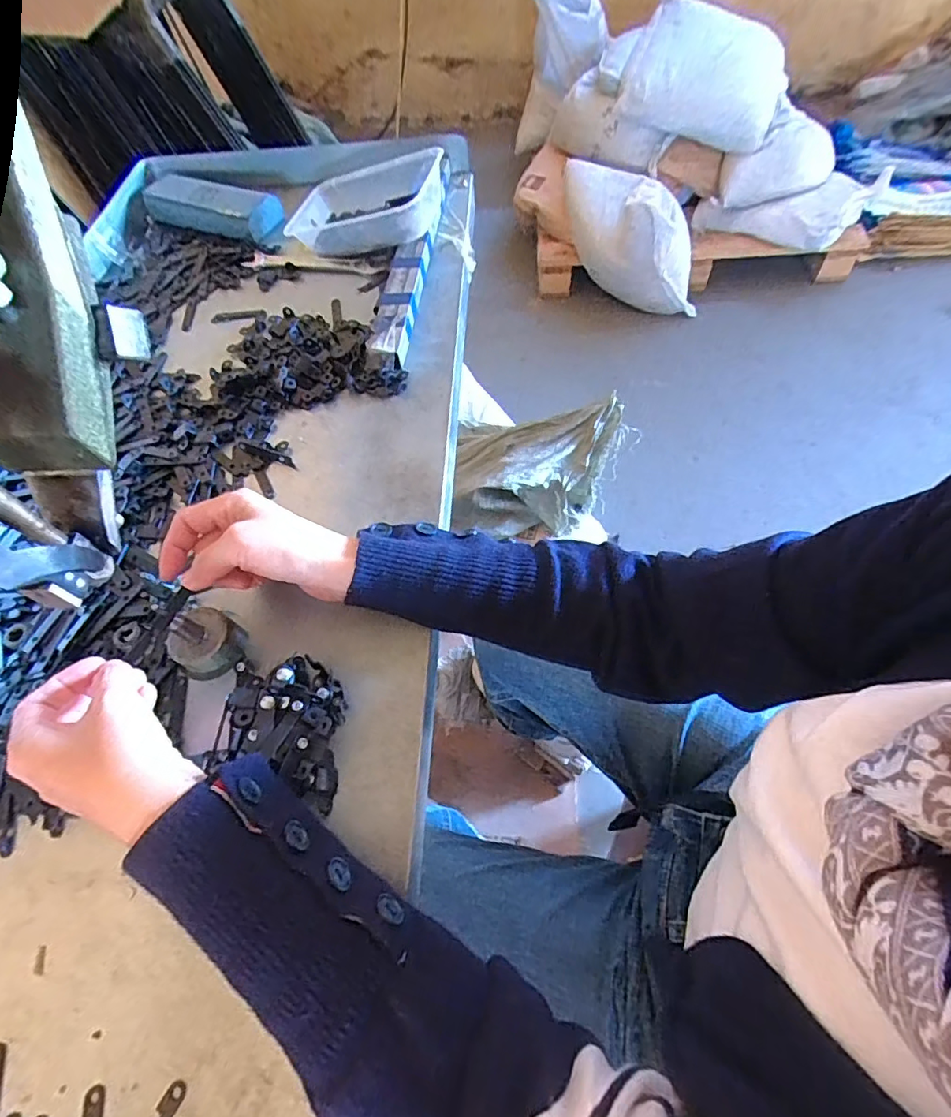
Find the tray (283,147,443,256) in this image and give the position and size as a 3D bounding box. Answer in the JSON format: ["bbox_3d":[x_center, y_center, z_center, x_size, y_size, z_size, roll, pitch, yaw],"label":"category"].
[{"bbox_3d":[-0.109,-0.373,0.559,0.159,0.061,0.128,10,73,18],"label":"tray"}]

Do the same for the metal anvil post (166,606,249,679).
[{"bbox_3d":[-0.176,0.052,0.341,0.043,0.039,0.043,-2,61,3],"label":"metal anvil post"}]

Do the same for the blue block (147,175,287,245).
[{"bbox_3d":[-0.308,-0.409,0.612,0.180,0.026,0.057,20,64,14],"label":"blue block"}]

